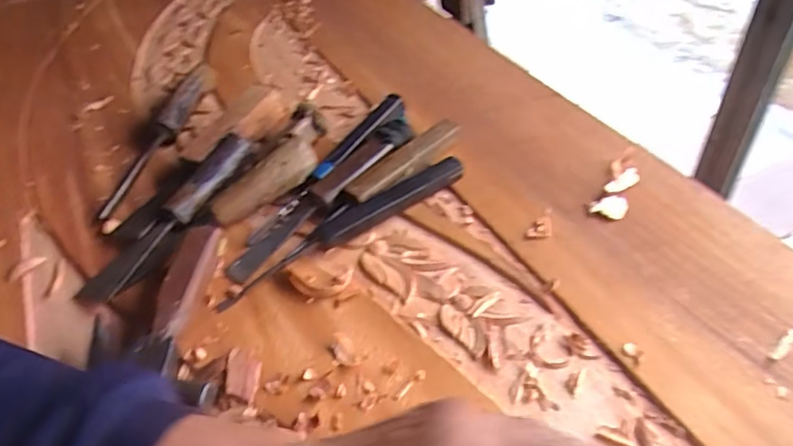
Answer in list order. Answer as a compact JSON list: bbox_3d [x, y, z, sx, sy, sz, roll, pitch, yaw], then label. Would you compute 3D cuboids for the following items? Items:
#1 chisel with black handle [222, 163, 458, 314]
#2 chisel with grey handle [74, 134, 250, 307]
[{"bbox_3d":[-0.040,0.003,0.487,0.242,0.020,0.020,-28,47,-22],"label":"chisel with black handle"},{"bbox_3d":[-0.200,-0.007,0.508,0.042,0.020,0.197,24,64,28],"label":"chisel with grey handle"}]

